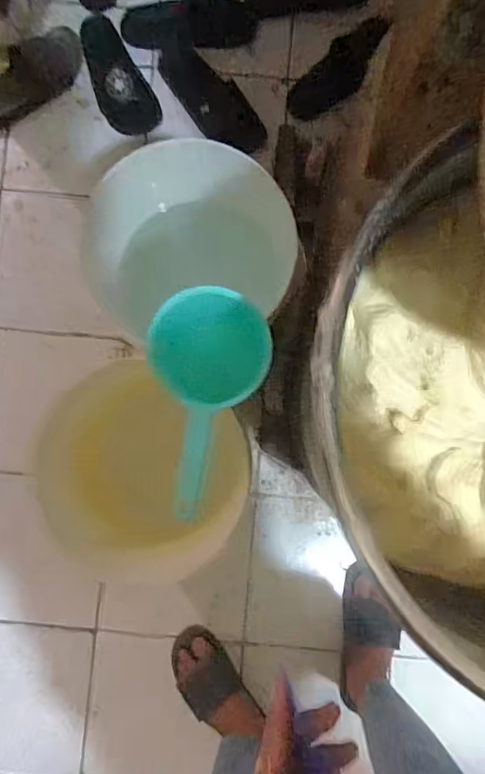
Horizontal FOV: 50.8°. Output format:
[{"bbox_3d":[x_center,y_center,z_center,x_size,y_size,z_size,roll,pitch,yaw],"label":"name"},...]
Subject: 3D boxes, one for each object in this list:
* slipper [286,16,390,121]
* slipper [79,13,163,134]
[{"bbox_3d":[0.198,-0.646,1.037,0.232,0.048,0.098,-41,87,-2],"label":"slipper"},{"bbox_3d":[-0.260,-0.627,1.015,0.106,0.063,0.245,-31,87,-2],"label":"slipper"}]

